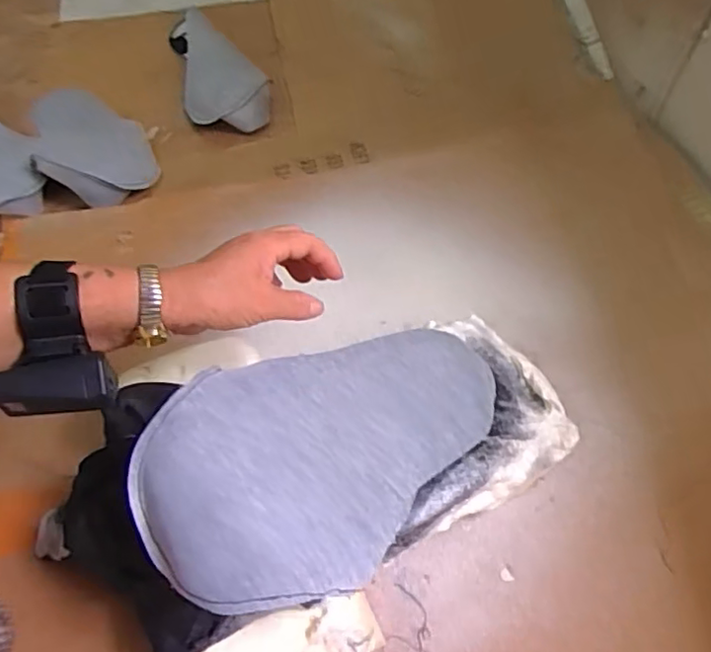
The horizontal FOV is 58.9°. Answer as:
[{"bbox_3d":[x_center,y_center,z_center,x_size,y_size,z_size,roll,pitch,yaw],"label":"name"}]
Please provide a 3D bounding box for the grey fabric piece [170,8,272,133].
[{"bbox_3d":[-0.221,-0.384,0.920,0.113,0.051,0.281,-26,65,-10],"label":"grey fabric piece"}]

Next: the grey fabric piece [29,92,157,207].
[{"bbox_3d":[-0.364,-0.260,0.847,0.140,0.061,0.274,-24,65,-9],"label":"grey fabric piece"}]

